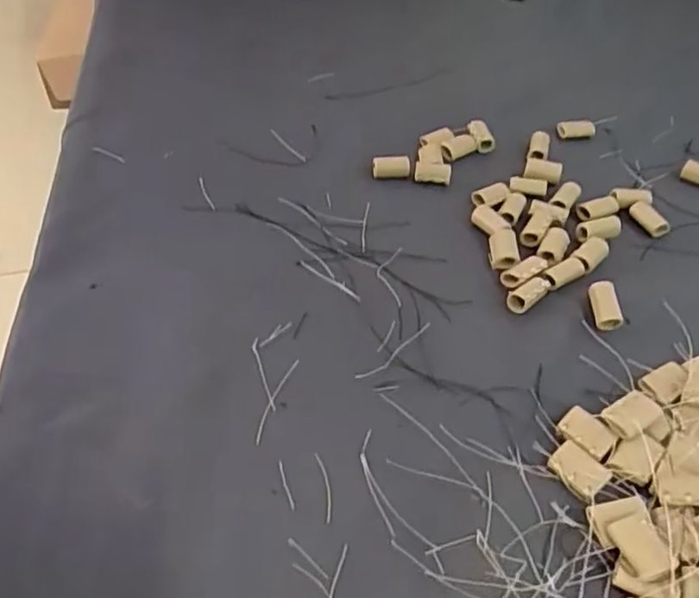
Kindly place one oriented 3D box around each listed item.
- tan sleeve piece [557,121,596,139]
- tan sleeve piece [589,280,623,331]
[{"bbox_3d":[0.144,-0.108,0.405,0.025,0.009,0.007,-3,45,-7],"label":"tan sleeve piece"},{"bbox_3d":[0.115,0.003,0.287,0.013,0.013,0.020,5,45,1],"label":"tan sleeve piece"}]

